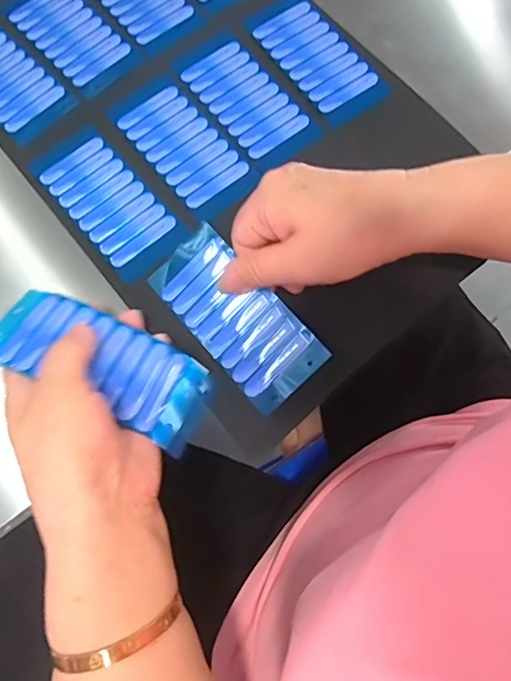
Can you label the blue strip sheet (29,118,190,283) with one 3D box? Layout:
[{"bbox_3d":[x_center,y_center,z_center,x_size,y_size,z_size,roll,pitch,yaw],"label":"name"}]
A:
[{"bbox_3d":[-0.100,-0.096,0.353,0.054,0.010,0.119,-40,77,-10],"label":"blue strip sheet"}]

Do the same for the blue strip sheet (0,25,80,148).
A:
[{"bbox_3d":[-0.191,-0.199,0.383,0.055,0.010,0.124,-44,78,-11],"label":"blue strip sheet"}]

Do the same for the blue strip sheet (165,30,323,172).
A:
[{"bbox_3d":[-0.008,-0.177,0.376,0.058,0.006,0.112,-37,77,-10],"label":"blue strip sheet"}]

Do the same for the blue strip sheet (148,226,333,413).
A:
[{"bbox_3d":[-0.014,-0.016,0.320,0.054,0.006,0.121,-44,73,6],"label":"blue strip sheet"}]

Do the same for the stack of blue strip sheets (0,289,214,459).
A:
[{"bbox_3d":[-0.085,0.012,0.288,0.123,0.022,0.053,28,70,-4],"label":"stack of blue strip sheets"}]

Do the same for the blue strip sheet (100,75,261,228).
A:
[{"bbox_3d":[-0.052,-0.140,0.364,0.055,0.008,0.115,-40,77,-10],"label":"blue strip sheet"}]

